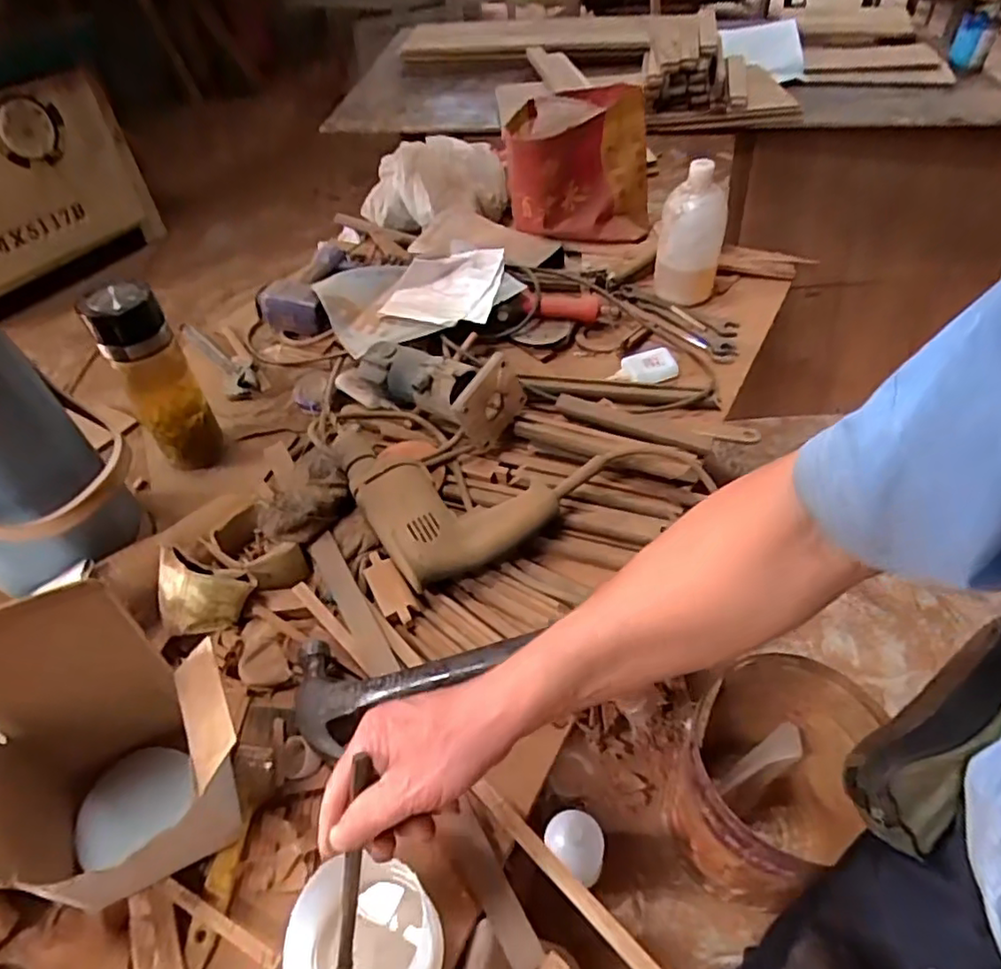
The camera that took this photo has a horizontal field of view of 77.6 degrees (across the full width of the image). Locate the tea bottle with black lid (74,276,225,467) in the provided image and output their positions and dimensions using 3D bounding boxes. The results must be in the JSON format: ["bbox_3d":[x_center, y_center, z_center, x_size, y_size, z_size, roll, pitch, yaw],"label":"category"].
[{"bbox_3d":[-0.402,-0.117,0.740,0.077,0.231,0.061,-28,52,-21],"label":"tea bottle with black lid"}]

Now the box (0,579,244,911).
[{"bbox_3d":[-0.265,0.191,0.433,0.158,0.226,0.121,-25,51,-19],"label":"box"}]

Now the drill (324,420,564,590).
[{"bbox_3d":[-0.073,-0.006,0.693,0.175,0.060,0.254,-27,51,-20],"label":"drill"}]

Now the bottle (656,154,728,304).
[{"bbox_3d":[0.298,-0.392,0.970,0.096,0.193,0.096,10,49,12],"label":"bottle"}]

